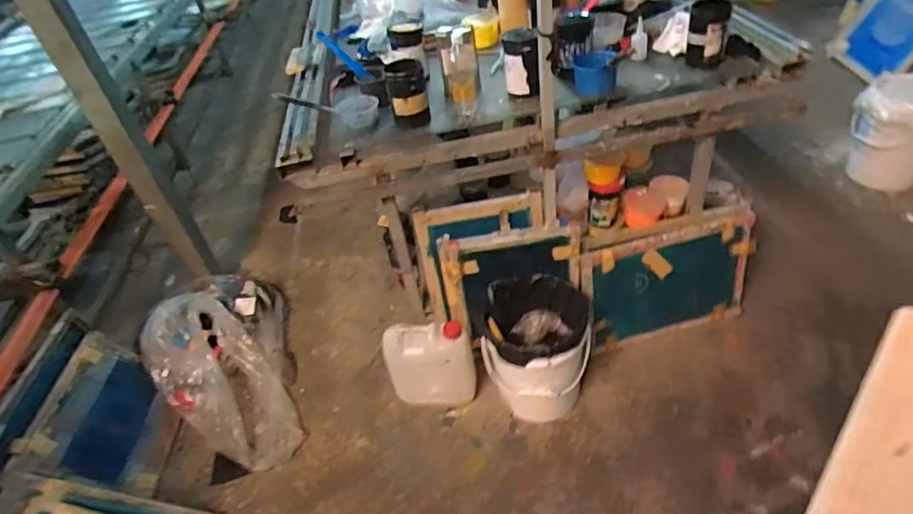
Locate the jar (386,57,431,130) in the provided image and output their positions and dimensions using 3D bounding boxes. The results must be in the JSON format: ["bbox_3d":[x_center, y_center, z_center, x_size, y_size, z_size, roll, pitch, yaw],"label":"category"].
[{"bbox_3d":[-0.132,-0.452,1.517,0.106,0.165,0.113,-3,47,3],"label":"jar"}]

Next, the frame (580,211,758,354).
[{"bbox_3d":[0.713,0.095,1.845,0.569,0.424,0.036,-14,30,-2],"label":"frame"}]

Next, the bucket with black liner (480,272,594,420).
[{"bbox_3d":[0.261,0.272,1.754,0.309,0.389,0.359,4,44,18],"label":"bucket with black liner"}]

